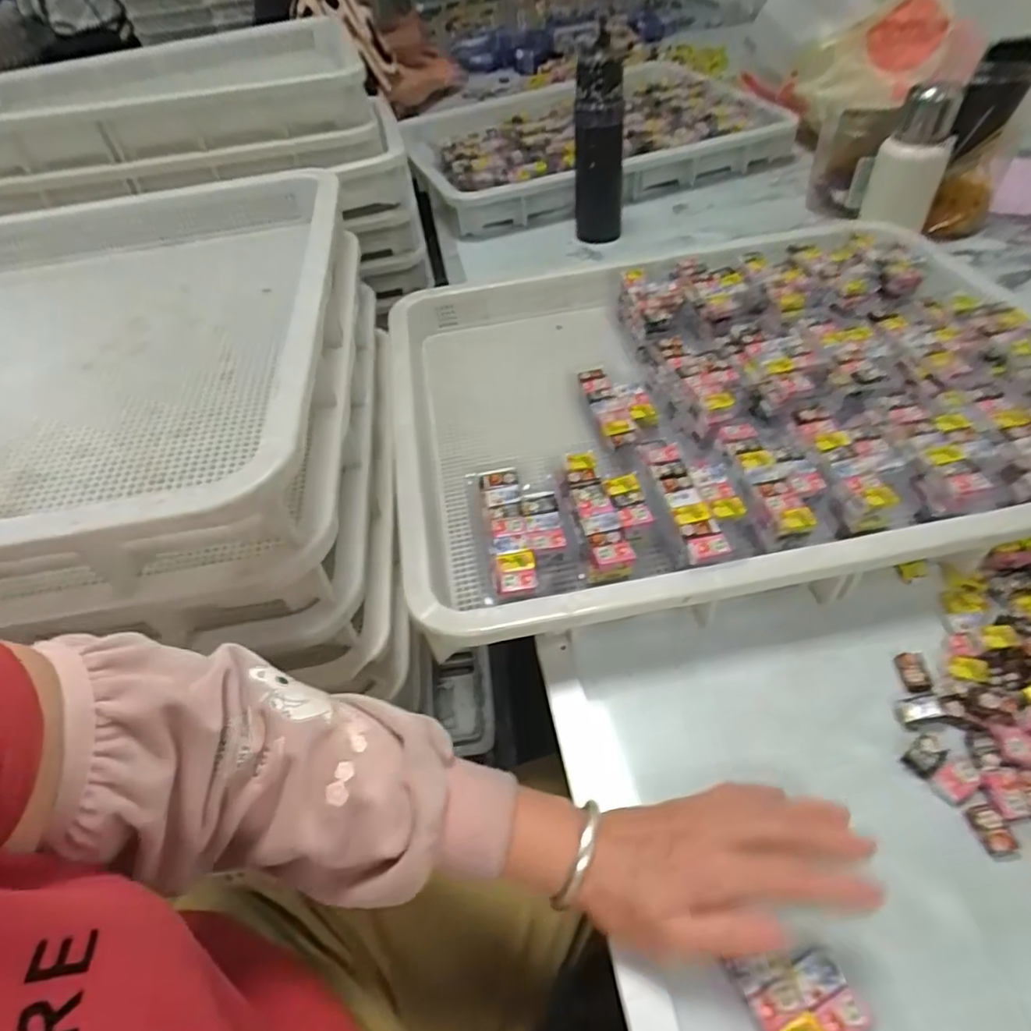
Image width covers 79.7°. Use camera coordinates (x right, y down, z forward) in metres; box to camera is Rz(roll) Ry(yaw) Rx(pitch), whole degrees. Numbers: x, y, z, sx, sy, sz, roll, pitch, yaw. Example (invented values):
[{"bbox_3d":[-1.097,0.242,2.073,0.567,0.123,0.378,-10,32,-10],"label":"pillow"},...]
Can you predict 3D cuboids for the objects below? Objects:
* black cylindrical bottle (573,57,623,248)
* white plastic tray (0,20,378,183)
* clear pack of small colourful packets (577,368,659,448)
[{"bbox_3d":[0.120,-0.511,0.877,0.071,0.222,0.081,-2,47,5],"label":"black cylindrical bottle"},{"bbox_3d":[-0.531,-0.605,0.877,0.601,0.070,0.498,-14,47,-6],"label":"white plastic tray"},{"bbox_3d":[0.101,-0.105,0.588,0.054,0.015,0.111,-12,47,-5],"label":"clear pack of small colourful packets"}]

